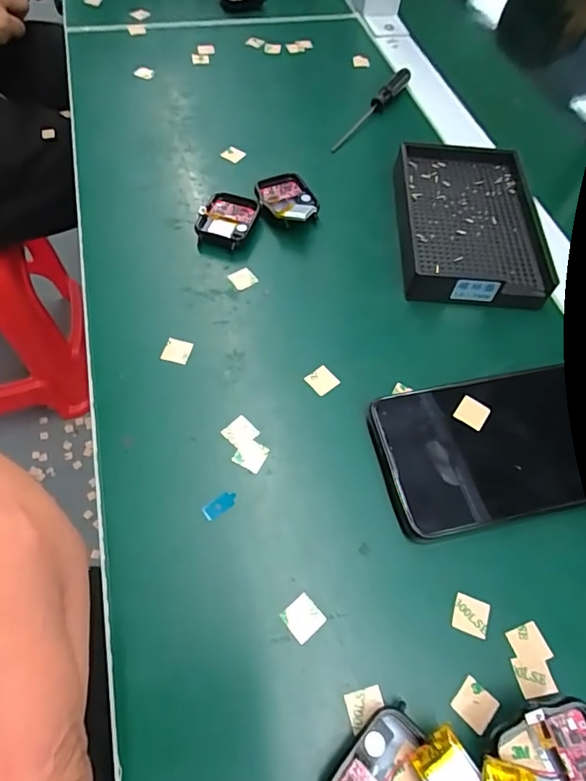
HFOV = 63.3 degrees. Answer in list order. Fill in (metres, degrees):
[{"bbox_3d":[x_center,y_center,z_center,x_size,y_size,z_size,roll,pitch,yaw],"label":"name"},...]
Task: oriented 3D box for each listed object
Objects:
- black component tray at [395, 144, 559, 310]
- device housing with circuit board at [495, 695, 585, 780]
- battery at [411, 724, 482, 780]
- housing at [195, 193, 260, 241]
[{"bbox_3d":[0.124,-0.120,0.335,0.094,0.021,0.137,5,60,1],"label":"black component tray"},{"bbox_3d":[0.099,0.139,0.177,0.041,0.011,0.038,-17,71,-9],"label":"device housing with circuit board"},{"bbox_3d":[0.057,0.139,0.175,0.019,0.004,0.021,-38,60,-9],"label":"battery"},{"bbox_3d":[-0.046,-0.119,0.331,0.036,0.011,0.042,17,61,8],"label":"housing"}]

